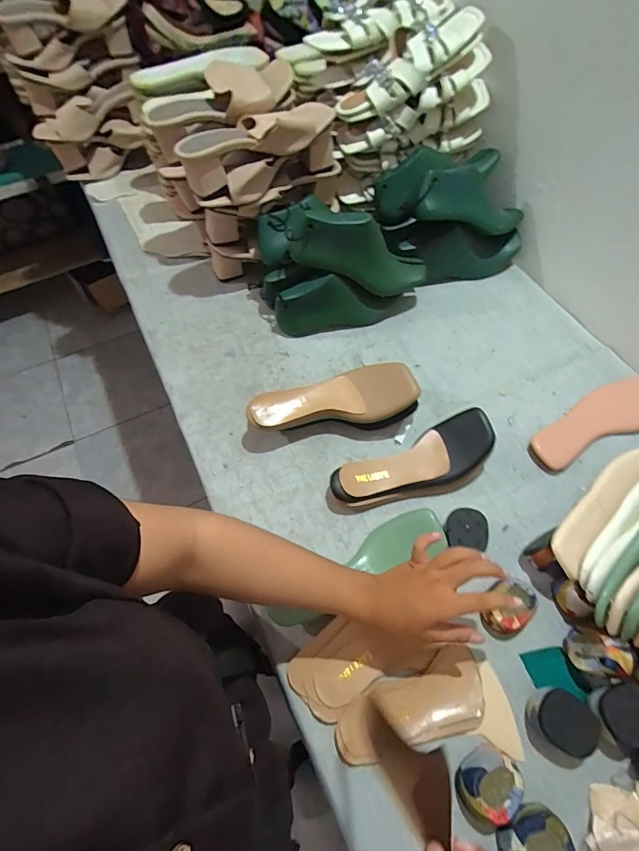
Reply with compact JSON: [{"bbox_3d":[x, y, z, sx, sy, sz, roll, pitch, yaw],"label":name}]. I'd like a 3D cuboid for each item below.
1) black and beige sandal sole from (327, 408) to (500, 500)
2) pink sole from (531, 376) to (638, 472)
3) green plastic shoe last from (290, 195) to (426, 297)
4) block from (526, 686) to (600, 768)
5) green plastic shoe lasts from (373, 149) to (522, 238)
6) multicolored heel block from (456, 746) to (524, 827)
[{"bbox_3d":[0.128,0.056,0.576,0.226,0.062,0.083,-21,63,-11],"label":"black and beige sandal sole"},{"bbox_3d":[0.415,-0.008,0.625,0.223,0.023,0.077,-26,64,-13],"label":"pink sole"},{"bbox_3d":[0.073,-0.290,0.687,0.229,0.095,0.094,15,58,-27],"label":"green plastic shoe last"},{"bbox_3d":[0.252,0.314,0.437,0.061,0.043,0.066,14,62,8],"label":"block"},{"bbox_3d":[0.230,-0.408,0.739,0.249,0.105,0.116,-11,62,-5],"label":"green plastic shoe lasts"},{"bbox_3d":[0.170,0.356,0.416,0.059,0.031,0.050,-36,67,-17],"label":"multicolored heel block"}]

